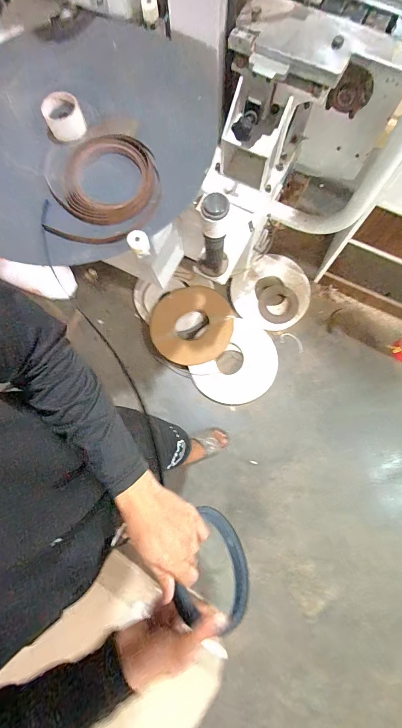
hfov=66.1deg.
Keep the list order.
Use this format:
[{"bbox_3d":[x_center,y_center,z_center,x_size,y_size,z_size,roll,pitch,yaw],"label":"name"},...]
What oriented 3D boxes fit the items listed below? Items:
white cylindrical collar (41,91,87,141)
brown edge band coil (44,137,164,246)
[{"bbox_3d":[-0.318,-0.574,0.722,0.087,0.053,0.096,-26,80,-4],"label":"white cylindrical collar"},{"bbox_3d":[-0.221,-0.406,0.708,0.255,0.043,0.263,0,79,1],"label":"brown edge band coil"}]

